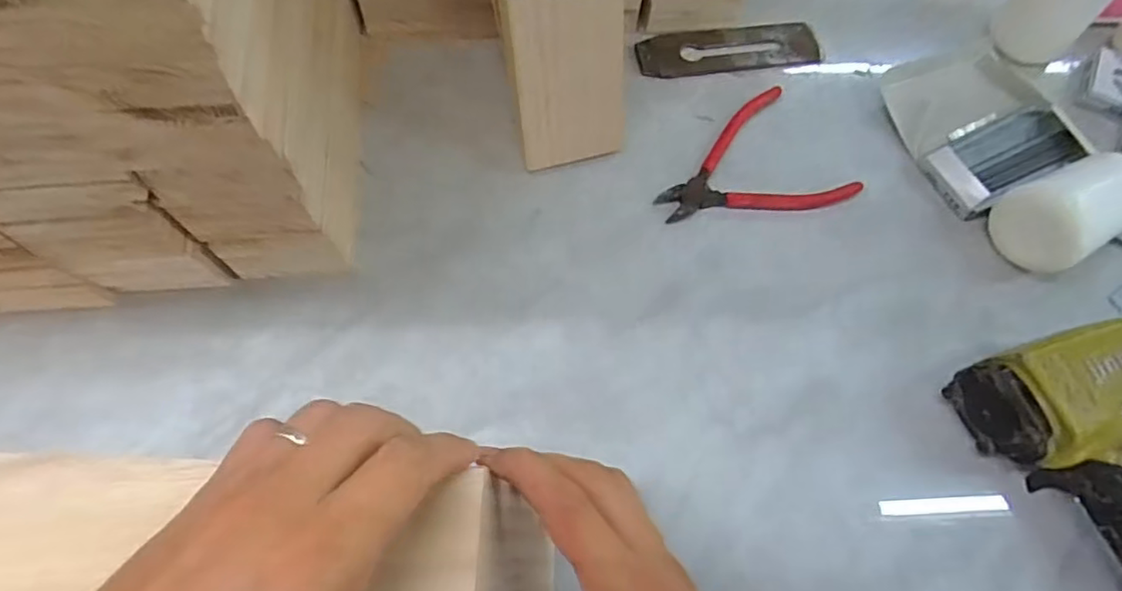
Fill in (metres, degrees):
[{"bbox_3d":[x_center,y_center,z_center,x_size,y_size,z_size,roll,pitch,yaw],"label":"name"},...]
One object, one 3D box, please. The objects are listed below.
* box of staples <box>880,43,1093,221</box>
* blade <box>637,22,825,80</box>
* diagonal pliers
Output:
[{"bbox_3d":[0.339,-0.138,0.479,0.136,0.026,0.141,-14,69,-7],"label":"box of staples"},{"bbox_3d":[0.140,-0.209,0.516,0.153,0.010,0.050,-6,65,-4],"label":"blade"},{"bbox_3d":[0.139,-0.091,0.462,0.139,0.008,0.107,-28,72,-12],"label":"diagonal pliers"}]

